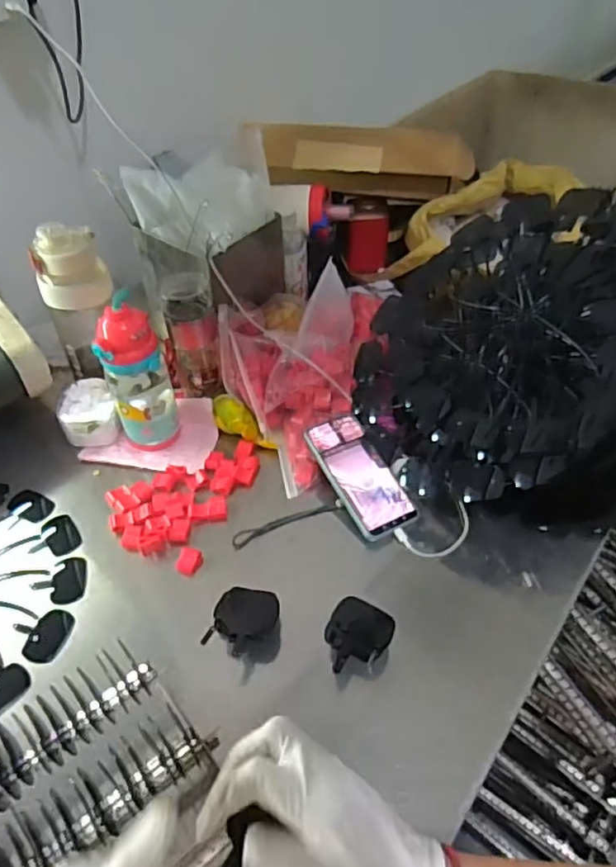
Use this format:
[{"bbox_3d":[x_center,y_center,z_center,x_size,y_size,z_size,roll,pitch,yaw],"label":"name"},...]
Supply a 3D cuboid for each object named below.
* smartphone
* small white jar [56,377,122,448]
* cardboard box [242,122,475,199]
[{"bbox_3d":[0.063,0.049,0.750,0.076,0.013,0.161,-22,65,-18],"label":"smartphone"},{"bbox_3d":[-0.299,-0.027,0.851,0.075,0.055,0.075,-14,48,-12],"label":"small white jar"},{"bbox_3d":[0.089,-0.439,1.011,0.347,0.101,0.080,1,5,5],"label":"cardboard box"}]

